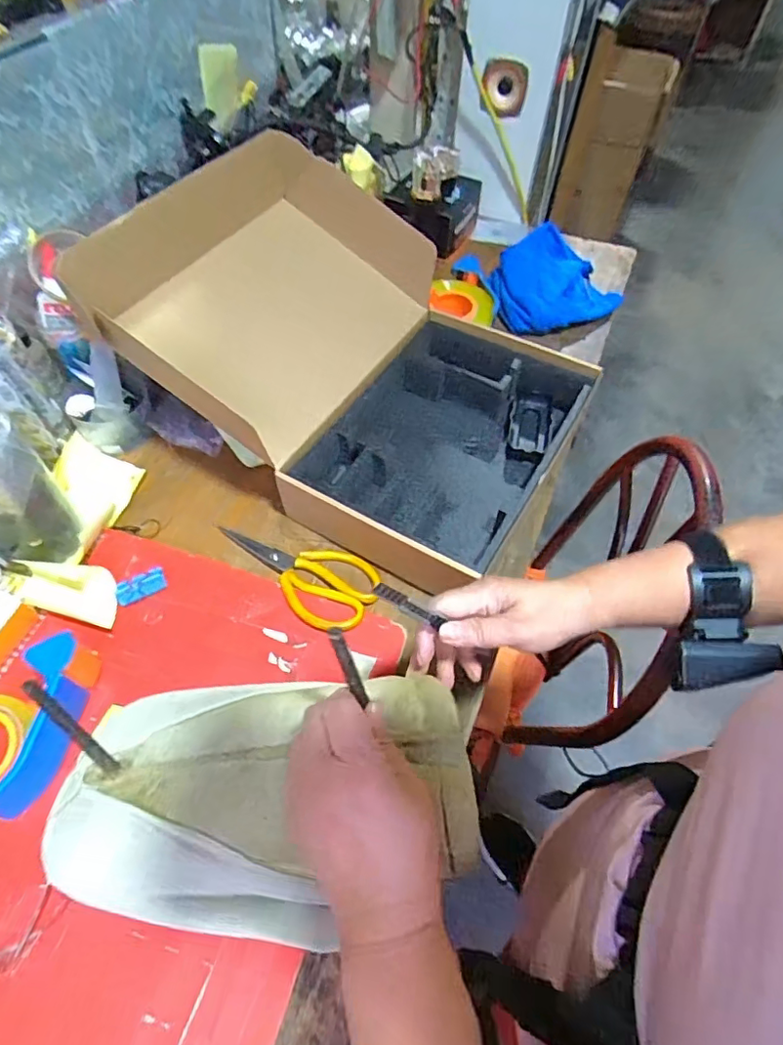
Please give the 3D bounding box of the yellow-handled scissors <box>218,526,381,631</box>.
[{"bbox_3d":[-0.106,0.048,0.623,0.193,0.011,0.094,32,61,17],"label":"yellow-handled scissors"}]

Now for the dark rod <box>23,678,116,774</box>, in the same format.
[{"bbox_3d":[-0.190,0.125,0.328,0.008,0.091,0.008,-12,35,9],"label":"dark rod"}]

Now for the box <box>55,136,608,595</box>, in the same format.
[{"bbox_3d":[-0.044,-0.203,0.662,0.517,0.206,0.369,29,60,16],"label":"box"}]

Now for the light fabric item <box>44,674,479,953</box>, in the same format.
[{"bbox_3d":[-0.082,0.167,0.342,0.254,0.089,0.150,5,56,1],"label":"light fabric item"}]

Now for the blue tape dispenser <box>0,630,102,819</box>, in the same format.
[{"bbox_3d":[-0.337,0.178,0.485,0.093,0.060,0.154,11,57,5],"label":"blue tape dispenser"}]

